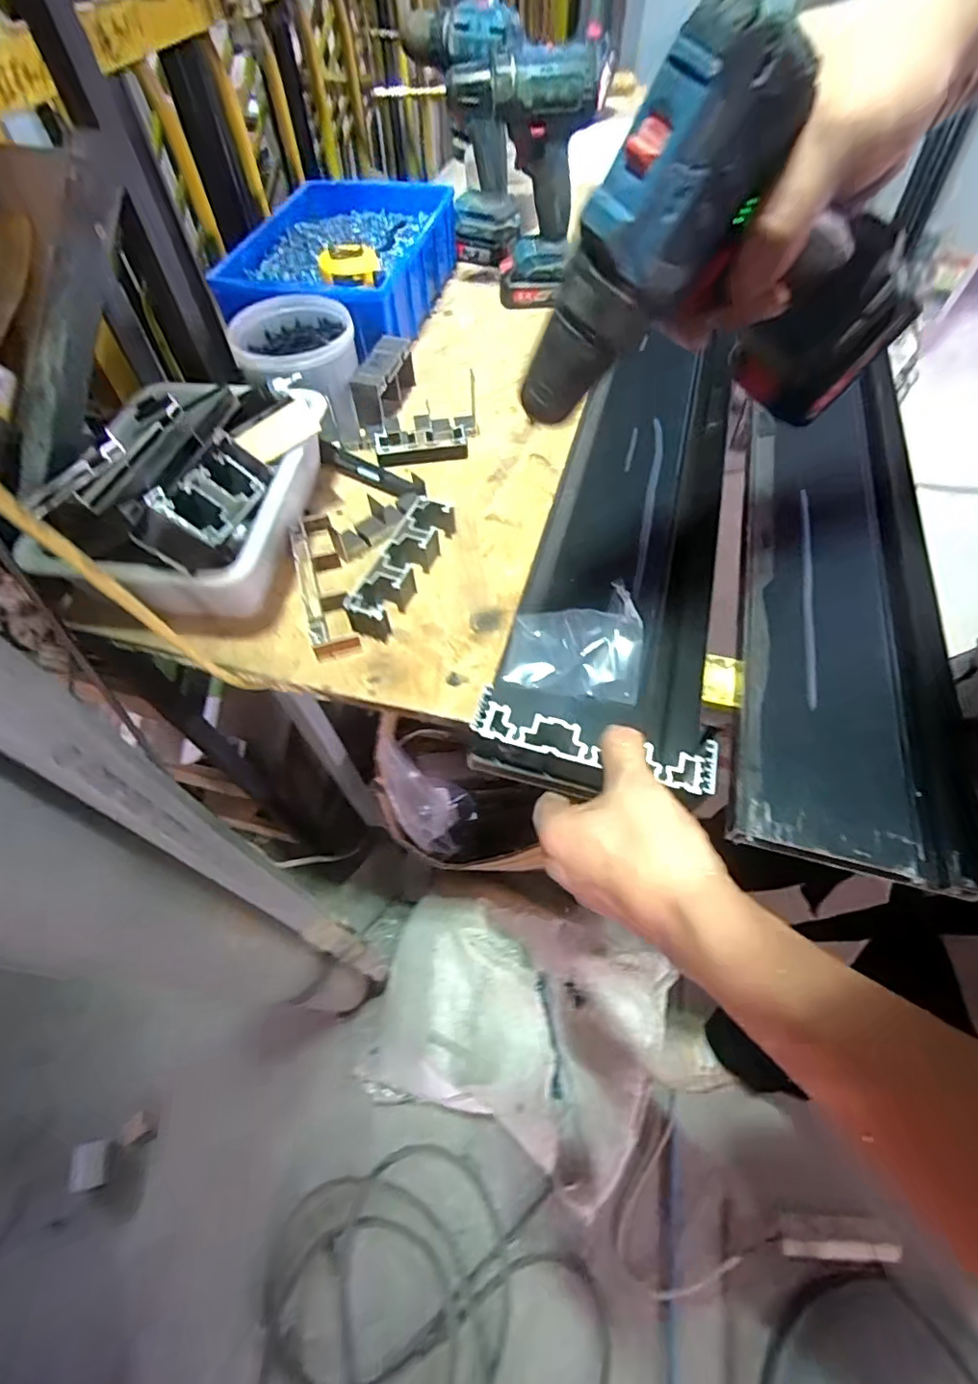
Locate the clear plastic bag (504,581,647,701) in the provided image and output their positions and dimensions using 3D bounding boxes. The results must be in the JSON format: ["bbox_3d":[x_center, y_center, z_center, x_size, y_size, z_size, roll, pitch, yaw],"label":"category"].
[{"bbox_3d":[0.065,-0.041,0.412,0.095,0.015,0.088,5,70,15],"label":"clear plastic bag"}]

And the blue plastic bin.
[{"bbox_3d":[-0.178,-0.503,0.662,0.210,0.086,0.328,11,59,7],"label":"blue plastic bin"}]

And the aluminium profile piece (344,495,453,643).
[{"bbox_3d":[-0.071,-0.105,0.453,0.034,0.033,0.138,18,60,11],"label":"aluminium profile piece"}]

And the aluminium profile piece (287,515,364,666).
[{"bbox_3d":[-0.138,-0.091,0.452,0.035,0.021,0.149,-15,60,-9],"label":"aluminium profile piece"}]

